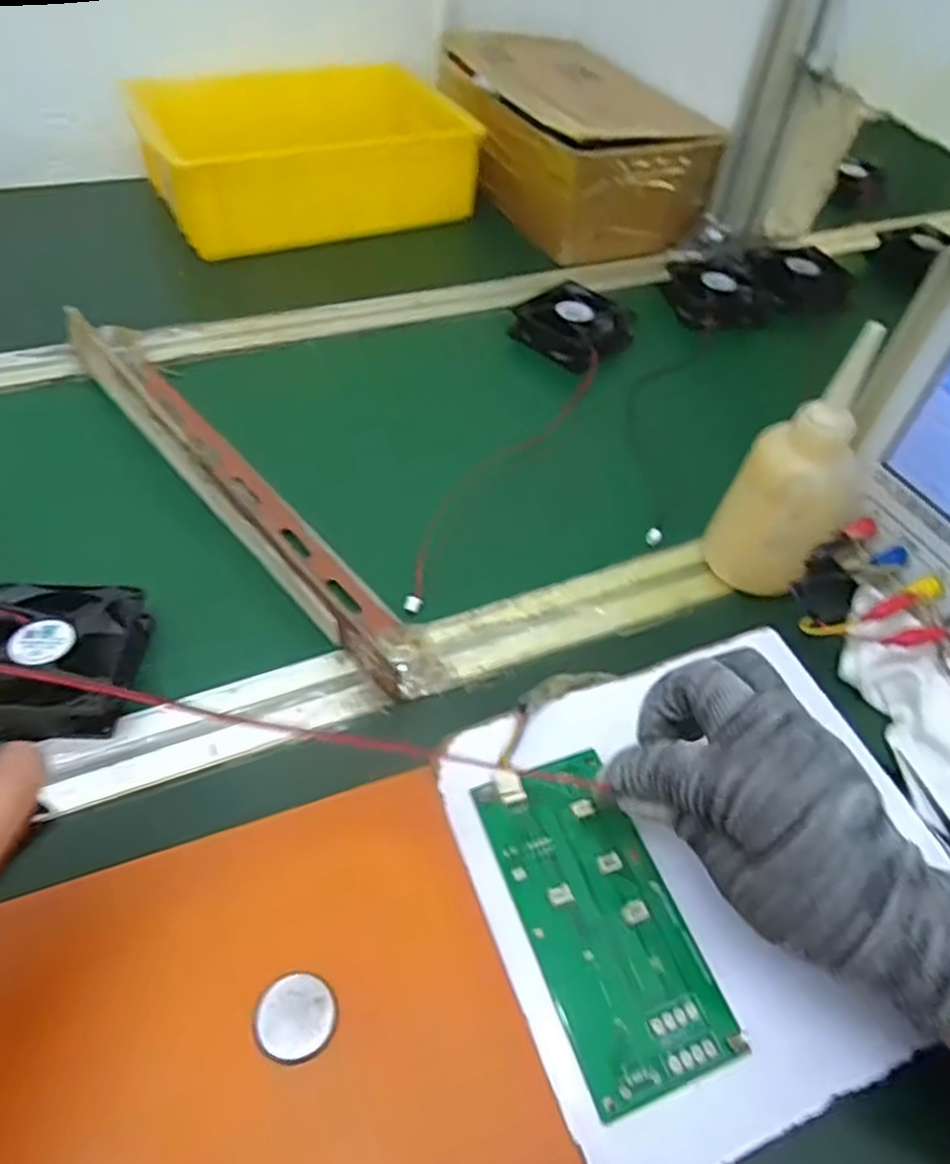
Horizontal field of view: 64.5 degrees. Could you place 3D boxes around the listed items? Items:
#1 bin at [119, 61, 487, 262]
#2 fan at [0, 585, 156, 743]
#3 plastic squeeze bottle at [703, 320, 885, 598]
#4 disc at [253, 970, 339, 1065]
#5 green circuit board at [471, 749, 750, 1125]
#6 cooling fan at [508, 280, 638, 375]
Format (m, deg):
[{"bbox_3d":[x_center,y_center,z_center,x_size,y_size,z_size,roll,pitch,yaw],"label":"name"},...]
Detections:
[{"bbox_3d":[-0.169,-0.416,0.737,0.292,0.084,0.204,-21,54,-23],"label":"bin"},{"bbox_3d":[-0.212,0.038,0.382,0.076,0.025,0.086,-4,49,-10],"label":"fan"},{"bbox_3d":[0.187,-0.067,0.422,0.062,0.137,0.068,34,54,22],"label":"plastic squeeze bottle"},{"bbox_3d":[-0.066,0.161,0.279,0.029,0.005,0.029,3,49,-4],"label":"disc"},{"bbox_3d":[0.052,0.137,0.317,0.064,0.008,0.132,-14,52,-18],"label":"green circuit board"},{"bbox_3d":[0.082,-0.220,0.632,0.086,0.020,0.083,35,54,23],"label":"cooling fan"}]

